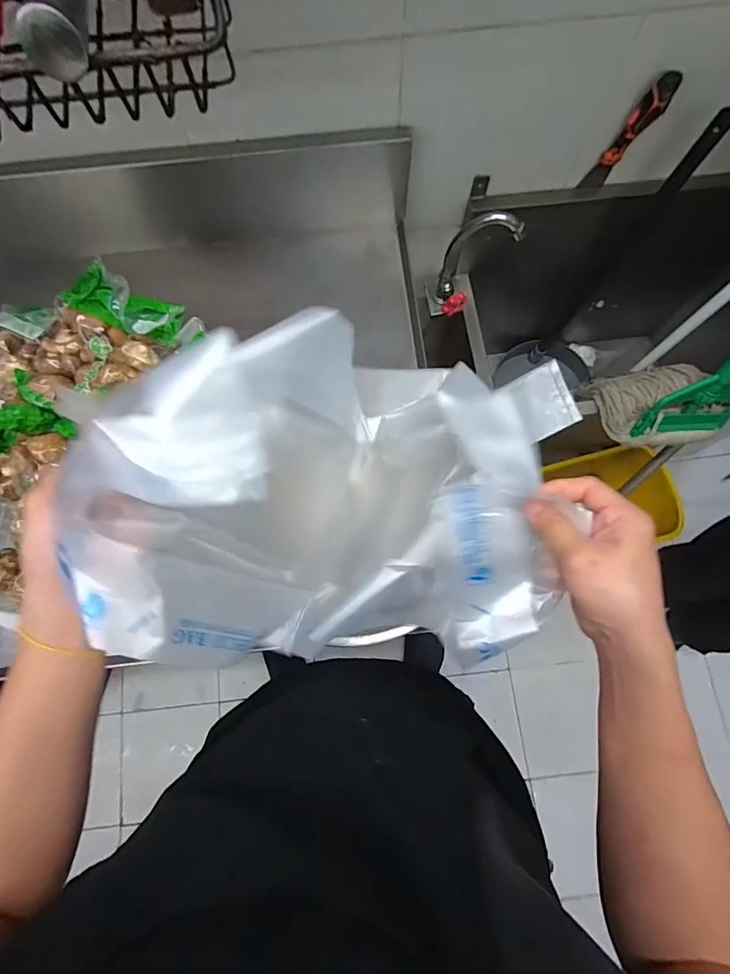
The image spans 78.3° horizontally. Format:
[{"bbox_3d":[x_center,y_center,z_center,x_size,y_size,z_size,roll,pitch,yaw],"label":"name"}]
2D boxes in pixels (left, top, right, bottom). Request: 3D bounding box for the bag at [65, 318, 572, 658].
[{"bbox_3d":[-0.033,0.004,0.368,0.330,0.166,0.242,1,76,1],"label":"bag"}]

